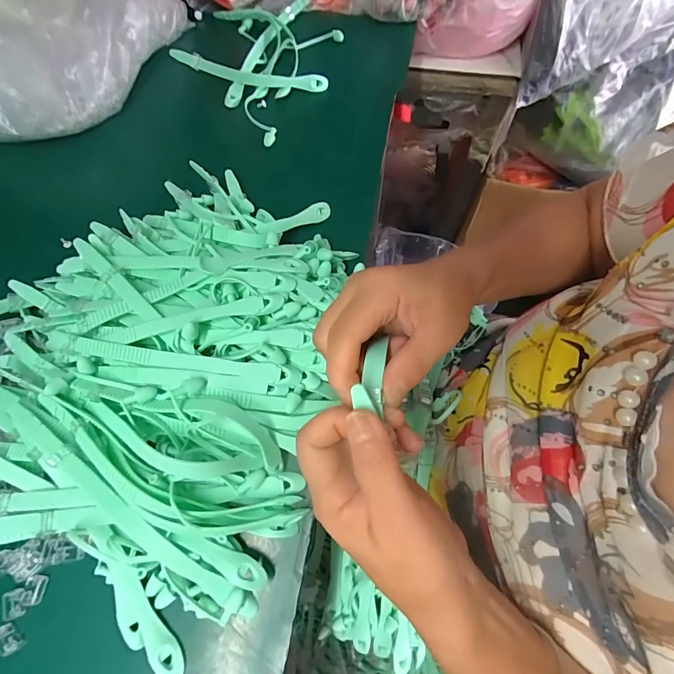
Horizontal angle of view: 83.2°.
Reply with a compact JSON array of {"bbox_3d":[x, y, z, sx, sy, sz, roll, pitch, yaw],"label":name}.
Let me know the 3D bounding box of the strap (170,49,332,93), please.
[{"bbox_3d":[-0.120,-0.329,0.466,0.214,0.017,0.044,17,68,8],"label":"strap"}]

